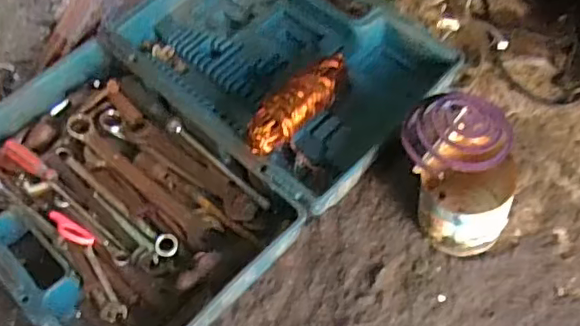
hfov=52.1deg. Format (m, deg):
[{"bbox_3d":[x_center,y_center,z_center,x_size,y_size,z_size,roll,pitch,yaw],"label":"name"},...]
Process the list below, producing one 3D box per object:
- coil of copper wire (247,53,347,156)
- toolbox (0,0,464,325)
[{"bbox_3d":[0.010,-0.078,0.744,0.175,0.042,0.055,-41,63,-20],"label":"coil of copper wire"},{"bbox_3d":[-0.123,-0.056,0.793,0.432,0.086,0.598,38,68,24],"label":"toolbox"}]

